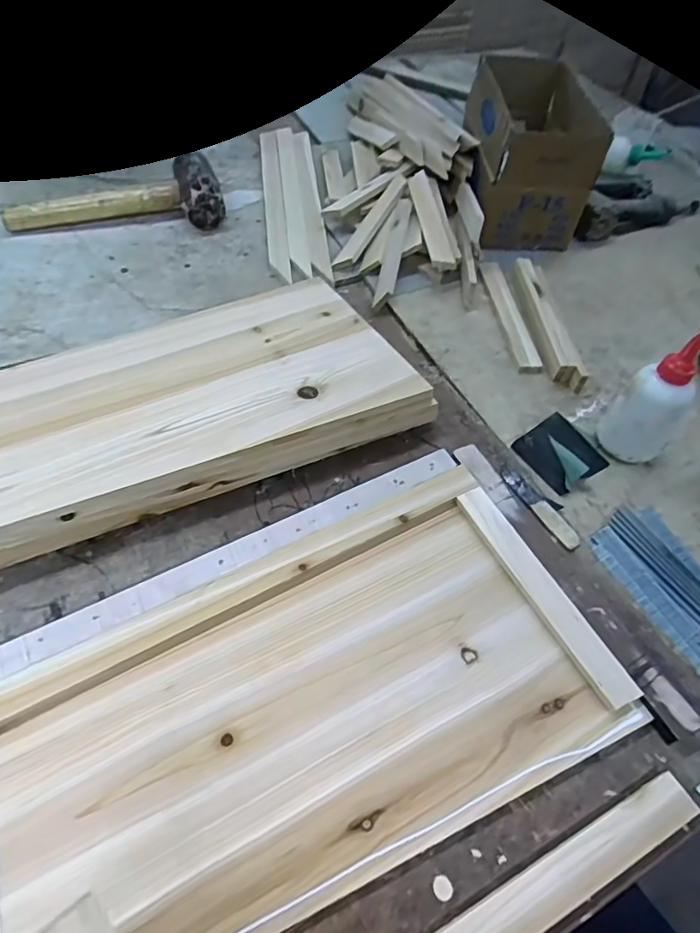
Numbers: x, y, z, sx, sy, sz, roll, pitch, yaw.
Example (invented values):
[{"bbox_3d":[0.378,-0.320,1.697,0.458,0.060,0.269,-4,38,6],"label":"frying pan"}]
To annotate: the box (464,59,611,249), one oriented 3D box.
[{"bbox_3d":[0.255,-0.452,0.808,0.150,0.155,0.226,2,53,-4],"label":"box"}]

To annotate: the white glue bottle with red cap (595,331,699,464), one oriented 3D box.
[{"bbox_3d":[0.290,-0.067,0.511,0.062,0.162,0.056,39,59,22],"label":"white glue bottle with red cap"}]

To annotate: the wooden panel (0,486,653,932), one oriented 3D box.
[{"bbox_3d":[-0.020,0.176,0.379,0.421,0.023,0.195,-20,57,-19],"label":"wooden panel"}]

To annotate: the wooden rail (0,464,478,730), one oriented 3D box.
[{"bbox_3d":[-0.083,0.099,0.436,0.447,0.022,0.035,-23,58,-21],"label":"wooden rail"}]

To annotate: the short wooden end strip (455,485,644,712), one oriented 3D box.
[{"bbox_3d":[0.154,0.098,0.446,0.027,0.011,0.201,-20,57,-19],"label":"short wooden end strip"}]

